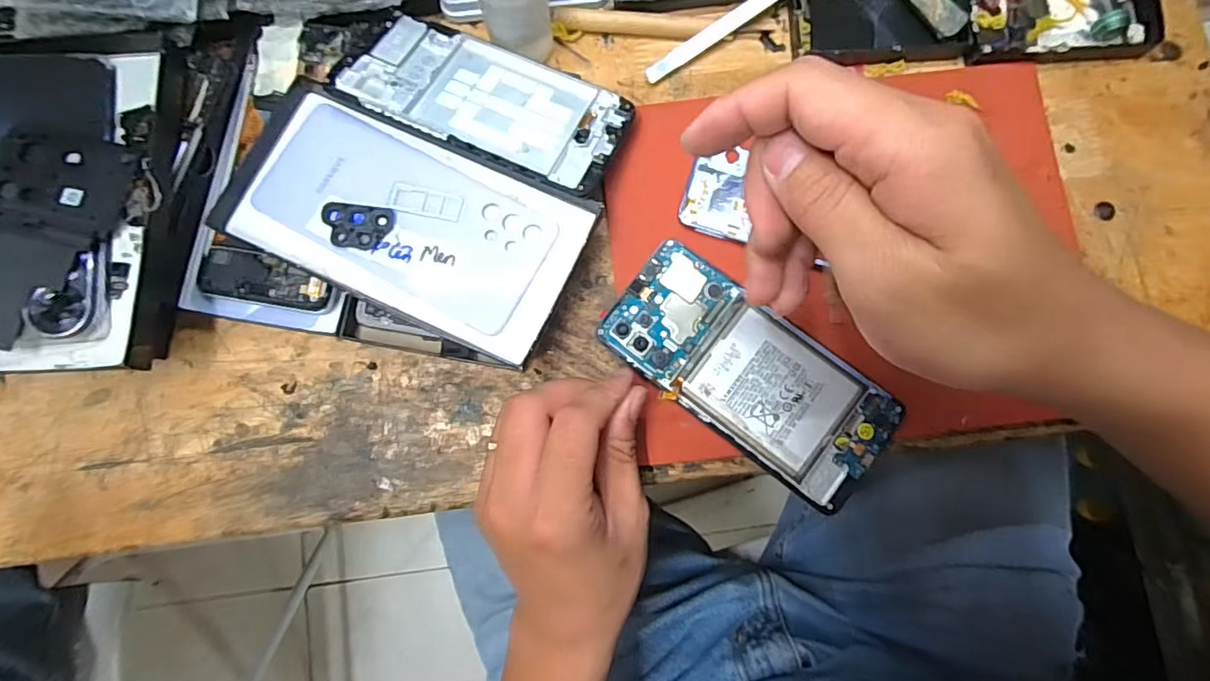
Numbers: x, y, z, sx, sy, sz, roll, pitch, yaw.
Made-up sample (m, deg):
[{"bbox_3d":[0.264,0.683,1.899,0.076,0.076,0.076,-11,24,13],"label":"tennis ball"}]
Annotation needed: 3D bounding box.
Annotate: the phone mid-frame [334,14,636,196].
[{"bbox_3d":[-0.062,-0.131,0.311,0.146,0.004,0.071,24,67,3],"label":"phone mid-frame"}]

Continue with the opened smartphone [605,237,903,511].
[{"bbox_3d":[0.075,0.017,0.302,0.153,0.007,0.070,37,88,6],"label":"opened smartphone"}]

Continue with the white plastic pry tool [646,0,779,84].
[{"bbox_3d":[0.080,-0.189,0.329,0.128,0.004,0.011,-32,110,6],"label":"white plastic pry tool"}]

